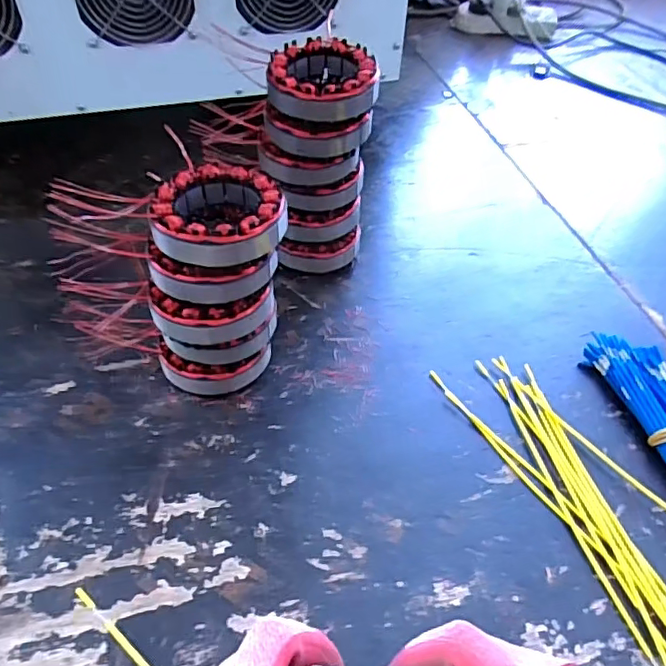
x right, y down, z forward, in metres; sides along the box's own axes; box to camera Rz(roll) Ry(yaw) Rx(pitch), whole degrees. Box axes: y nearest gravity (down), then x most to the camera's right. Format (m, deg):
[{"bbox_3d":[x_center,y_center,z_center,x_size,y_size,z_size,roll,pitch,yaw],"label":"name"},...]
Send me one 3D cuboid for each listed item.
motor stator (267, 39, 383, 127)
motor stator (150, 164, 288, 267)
[{"bbox_3d":[-0.009,-0.201,0.452,0.083,0.035,0.083,-2,48,-5],"label":"motor stator"},{"bbox_3d":[-0.074,-0.079,0.375,0.084,0.028,0.080,-3,48,-5],"label":"motor stator"}]

